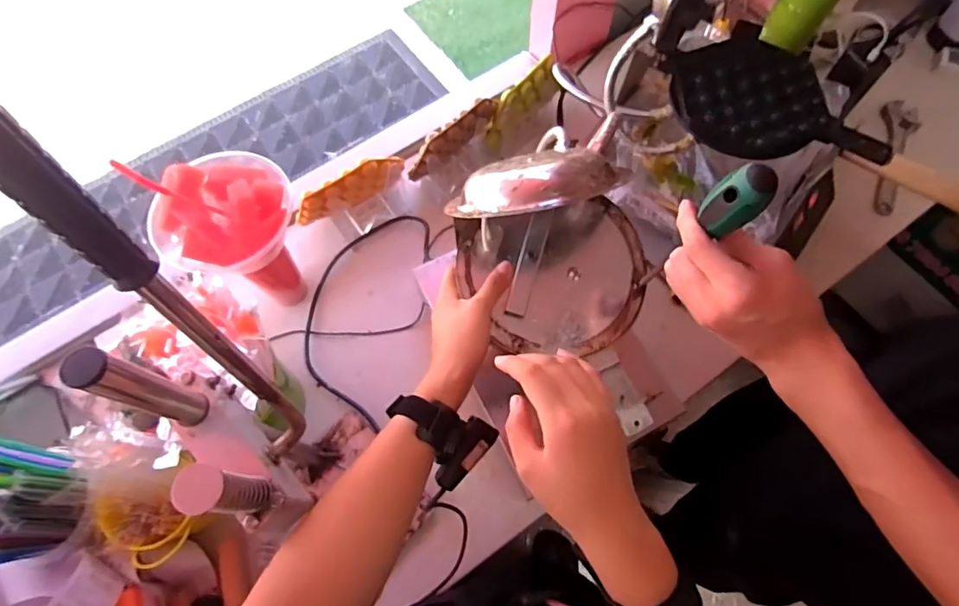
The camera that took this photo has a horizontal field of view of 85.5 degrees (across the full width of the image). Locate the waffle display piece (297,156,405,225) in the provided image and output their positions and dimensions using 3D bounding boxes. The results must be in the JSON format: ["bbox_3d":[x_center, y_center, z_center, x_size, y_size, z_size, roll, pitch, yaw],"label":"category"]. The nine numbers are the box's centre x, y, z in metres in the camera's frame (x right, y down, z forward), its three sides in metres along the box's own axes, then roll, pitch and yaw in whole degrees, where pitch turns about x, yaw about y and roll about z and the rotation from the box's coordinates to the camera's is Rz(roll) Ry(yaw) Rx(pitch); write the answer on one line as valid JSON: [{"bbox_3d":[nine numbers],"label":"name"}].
[{"bbox_3d":[-0.188,-0.168,0.754,0.171,0.082,0.027,-29,68,-9],"label":"waffle display piece"}]

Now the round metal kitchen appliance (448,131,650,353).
[{"bbox_3d":[0.073,-0.053,0.509,0.180,0.133,0.179,-2,67,2],"label":"round metal kitchen appliance"}]

